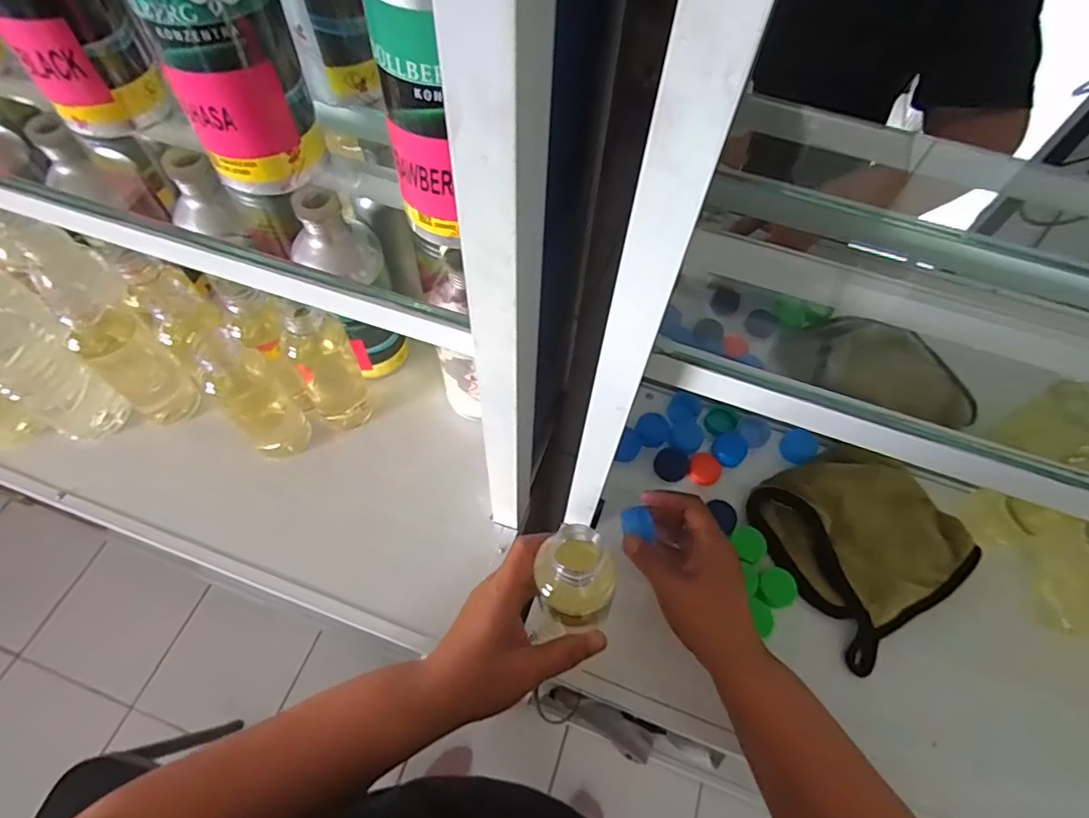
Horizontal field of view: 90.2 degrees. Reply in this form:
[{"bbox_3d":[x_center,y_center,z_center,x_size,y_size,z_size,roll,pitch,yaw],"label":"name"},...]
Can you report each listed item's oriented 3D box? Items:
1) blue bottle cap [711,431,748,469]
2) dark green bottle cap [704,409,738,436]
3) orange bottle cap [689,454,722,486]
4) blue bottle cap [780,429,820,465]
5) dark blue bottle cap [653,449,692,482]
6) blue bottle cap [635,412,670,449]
[{"bbox_3d":[0.179,0.038,0.522,0.030,0.008,0.037,38,64,18],"label":"blue bottle cap"},{"bbox_3d":[0.173,0.012,0.534,0.028,0.009,0.025,-16,62,-12],"label":"dark green bottle cap"},{"bbox_3d":[0.152,0.057,0.514,0.028,0.010,0.031,34,63,16],"label":"orange bottle cap"},{"bbox_3d":[0.246,0.036,0.523,0.029,0.017,0.031,1,59,-2],"label":"blue bottle cap"},{"bbox_3d":[0.121,0.053,0.516,0.032,0.011,0.029,20,60,9],"label":"dark blue bottle cap"},{"bbox_3d":[0.105,0.021,0.527,0.030,0.007,0.037,21,60,9],"label":"blue bottle cap"}]

